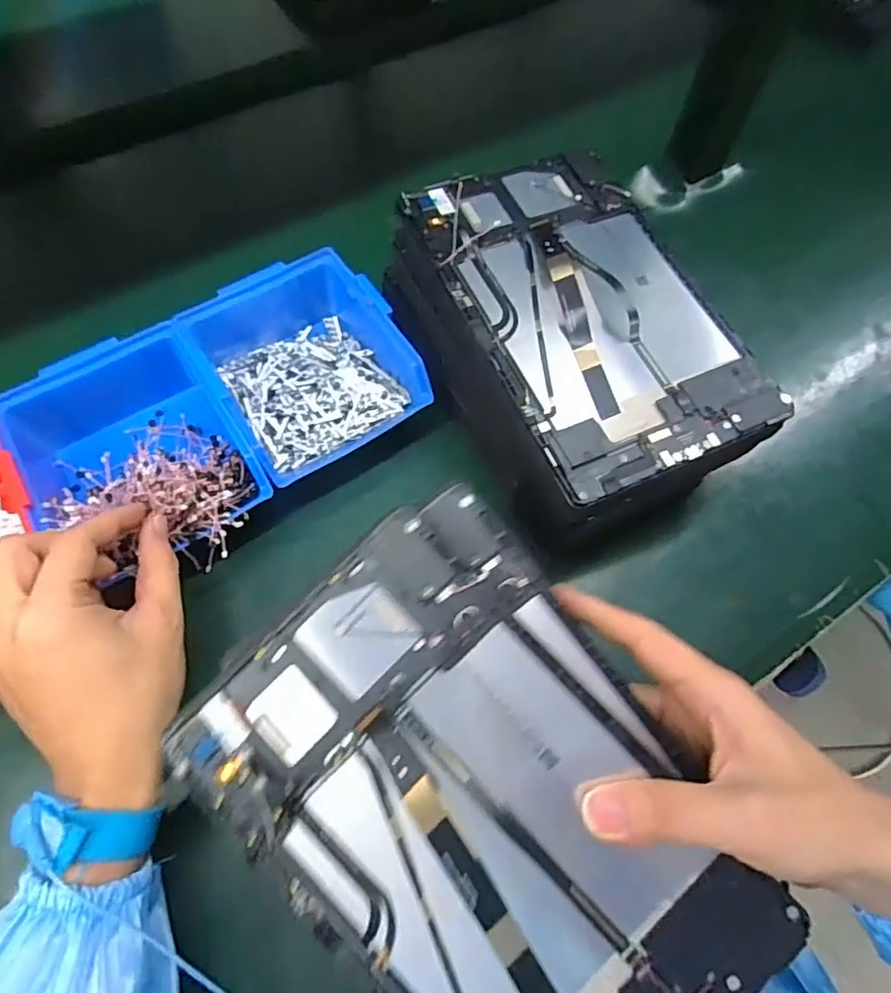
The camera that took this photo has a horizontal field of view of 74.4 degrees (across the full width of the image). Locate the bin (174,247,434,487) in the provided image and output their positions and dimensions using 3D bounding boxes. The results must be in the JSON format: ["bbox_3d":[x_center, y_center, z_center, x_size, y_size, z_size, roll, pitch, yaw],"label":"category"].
[{"bbox_3d":[-0.098,-0.093,0.410,0.126,0.062,0.144,-32,70,-16],"label":"bin"}]

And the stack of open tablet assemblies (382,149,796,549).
[{"bbox_3d":[0.078,-0.091,0.402,0.167,0.113,0.250,-21,68,-12],"label":"stack of open tablet assemblies"}]

